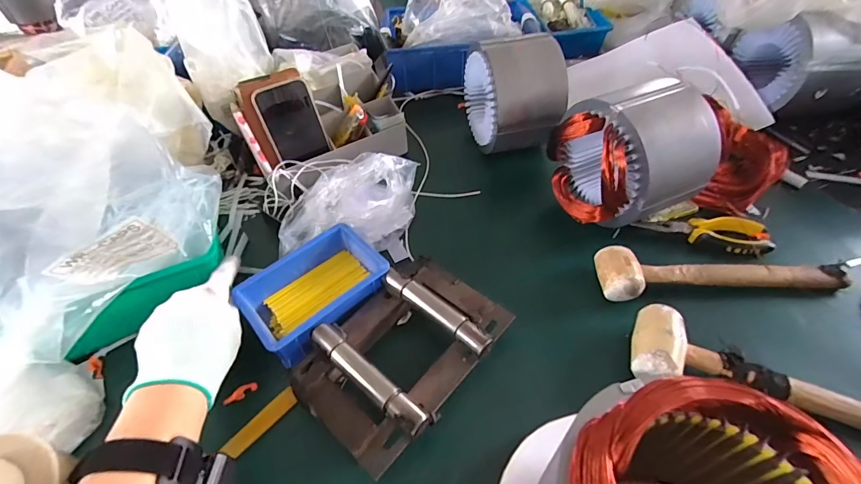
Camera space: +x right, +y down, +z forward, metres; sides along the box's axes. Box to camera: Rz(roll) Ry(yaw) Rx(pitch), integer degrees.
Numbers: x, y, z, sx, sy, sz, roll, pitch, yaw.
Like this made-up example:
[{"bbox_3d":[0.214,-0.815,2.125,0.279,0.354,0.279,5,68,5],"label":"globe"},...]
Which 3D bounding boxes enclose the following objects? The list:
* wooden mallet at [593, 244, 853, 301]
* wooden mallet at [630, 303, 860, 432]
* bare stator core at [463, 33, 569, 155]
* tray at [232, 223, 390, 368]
[{"bbox_3d":[0.330,0.030,0.455,0.274,0.040,0.057,-4,49,0],"label":"wooden mallet"},{"bbox_3d":[0.323,0.123,0.371,0.254,0.039,0.077,12,51,13],"label":"wooden mallet"},{"bbox_3d":[0.124,-0.215,0.601,0.114,0.172,0.129,-12,50,-7],"label":"bare stator core"},{"bbox_3d":[-0.129,0.053,0.450,0.144,0.045,0.109,-37,57,-25],"label":"tray"}]

